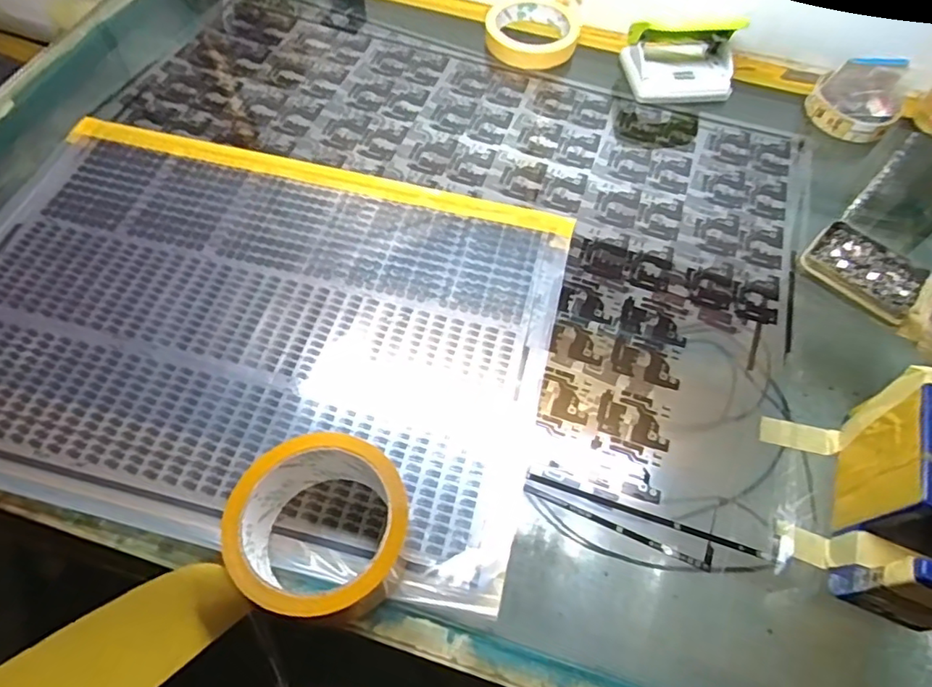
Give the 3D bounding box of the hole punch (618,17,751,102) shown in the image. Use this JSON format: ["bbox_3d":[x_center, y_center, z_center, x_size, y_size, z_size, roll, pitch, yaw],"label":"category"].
[{"bbox_3d":[0.215,-0.293,0.572,0.108,0.062,0.077,-4,60,-4],"label":"hole punch"}]

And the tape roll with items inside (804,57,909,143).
[{"bbox_3d":[0.381,-0.244,0.554,0.079,0.051,0.078,1,60,-2],"label":"tape roll with items inside"}]

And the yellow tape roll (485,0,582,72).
[{"bbox_3d":[0.072,-0.333,0.611,0.095,0.019,0.096,1,60,-2],"label":"yellow tape roll"}]

